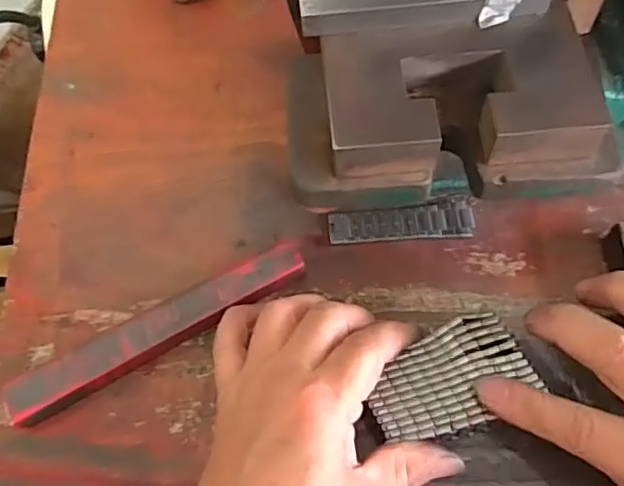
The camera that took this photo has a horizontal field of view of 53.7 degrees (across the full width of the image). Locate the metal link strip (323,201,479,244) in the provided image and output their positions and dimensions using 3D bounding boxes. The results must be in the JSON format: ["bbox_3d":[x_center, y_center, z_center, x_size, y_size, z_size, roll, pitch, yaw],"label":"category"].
[{"bbox_3d":[0.047,-0.010,0.326,0.075,0.004,0.020,-4,63,2],"label":"metal link strip"}]

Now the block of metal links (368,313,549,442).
[{"bbox_3d":[0.059,0.060,0.270,0.069,0.005,0.041,-28,63,-11],"label":"block of metal links"}]

